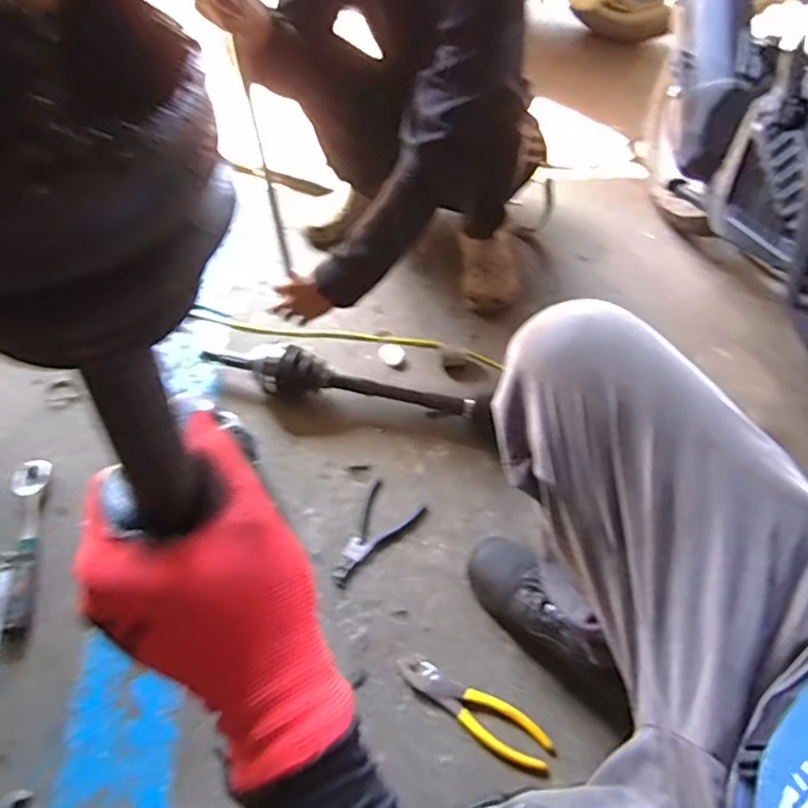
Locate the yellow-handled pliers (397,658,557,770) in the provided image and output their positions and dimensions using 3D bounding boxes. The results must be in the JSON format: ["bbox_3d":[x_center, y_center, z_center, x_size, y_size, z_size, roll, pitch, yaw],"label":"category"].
[{"bbox_3d":[0.085,0.367,0.729,0.197,0.017,0.055,30,59,17],"label":"yellow-handled pliers"}]

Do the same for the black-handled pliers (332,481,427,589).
[{"bbox_3d":[-0.042,0.189,0.852,0.084,0.017,0.160,25,58,14],"label":"black-handled pliers"}]

